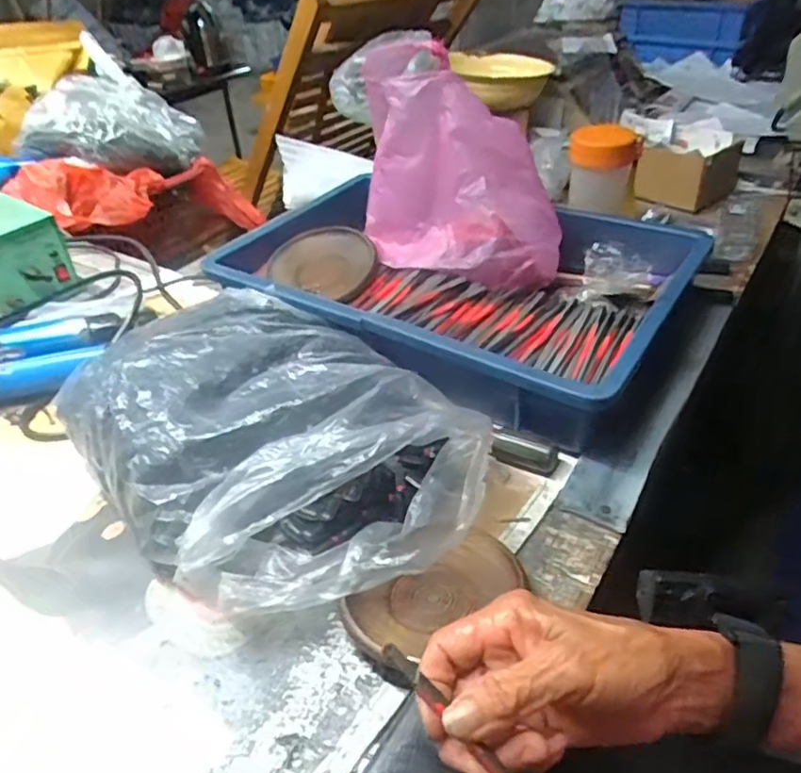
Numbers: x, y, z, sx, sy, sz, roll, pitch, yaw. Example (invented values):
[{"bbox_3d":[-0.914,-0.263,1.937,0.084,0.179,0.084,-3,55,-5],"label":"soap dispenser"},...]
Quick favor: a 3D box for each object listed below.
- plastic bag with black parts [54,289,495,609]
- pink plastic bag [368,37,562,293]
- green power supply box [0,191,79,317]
[{"bbox_3d":[-0.096,0.034,0.501,0.236,0.103,0.317,-31,43,-32],"label":"plastic bag with black parts"},{"bbox_3d":[0.058,-0.209,0.620,0.194,0.176,0.119,8,39,14],"label":"pink plastic bag"},{"bbox_3d":[-0.462,-0.159,0.751,0.138,0.093,0.093,23,45,30],"label":"green power supply box"}]

